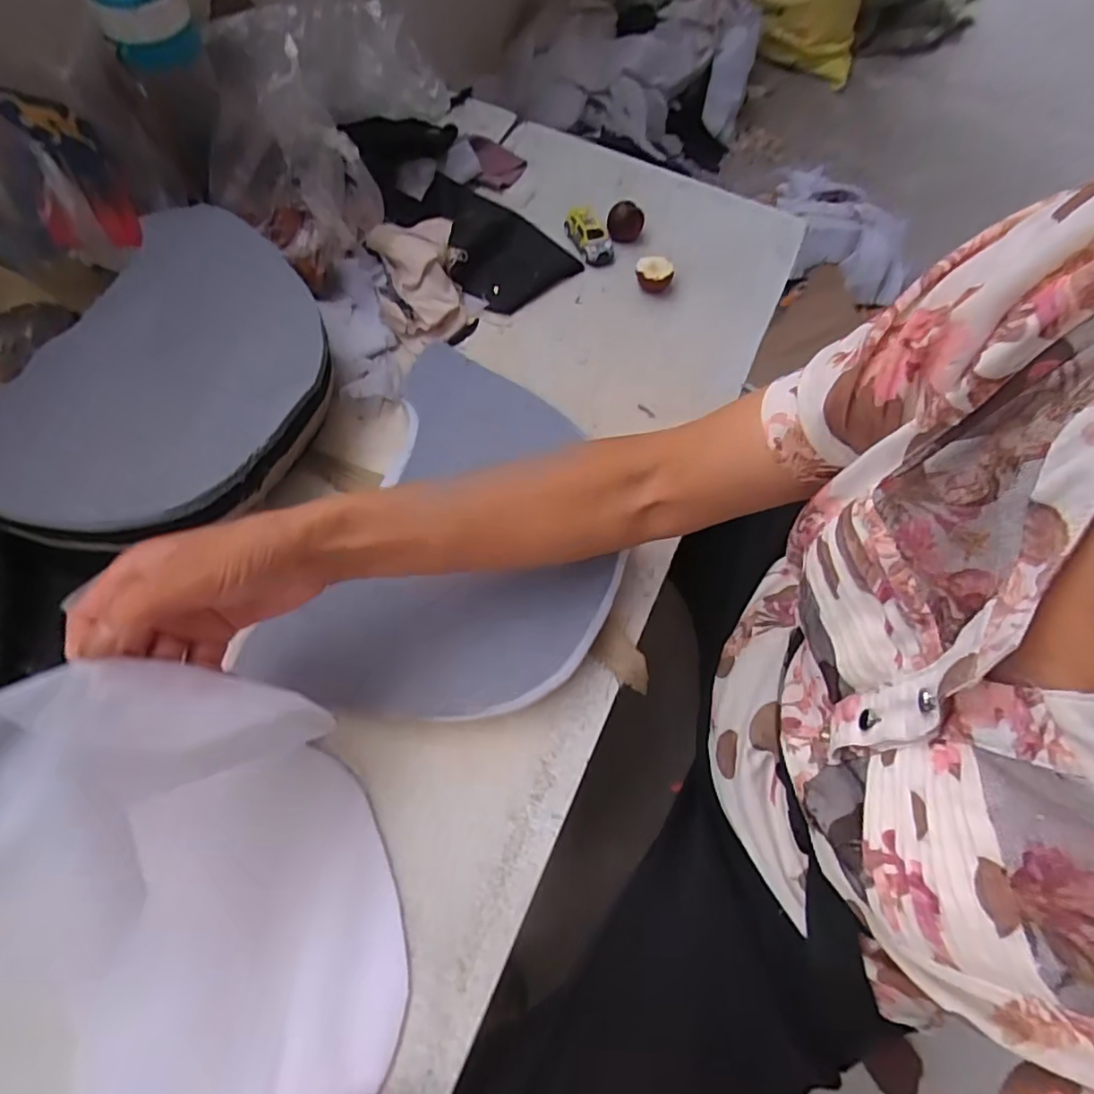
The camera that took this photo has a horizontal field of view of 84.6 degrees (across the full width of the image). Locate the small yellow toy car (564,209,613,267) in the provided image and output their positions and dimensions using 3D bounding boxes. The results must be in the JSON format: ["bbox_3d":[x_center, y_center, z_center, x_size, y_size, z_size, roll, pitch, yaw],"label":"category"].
[{"bbox_3d":[0.043,-0.307,0.591,0.032,0.020,0.065,-28,71,-14],"label":"small yellow toy car"}]

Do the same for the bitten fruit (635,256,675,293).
[{"bbox_3d":[0.101,-0.258,0.570,0.031,0.026,0.022,37,70,13],"label":"bitten fruit"}]

